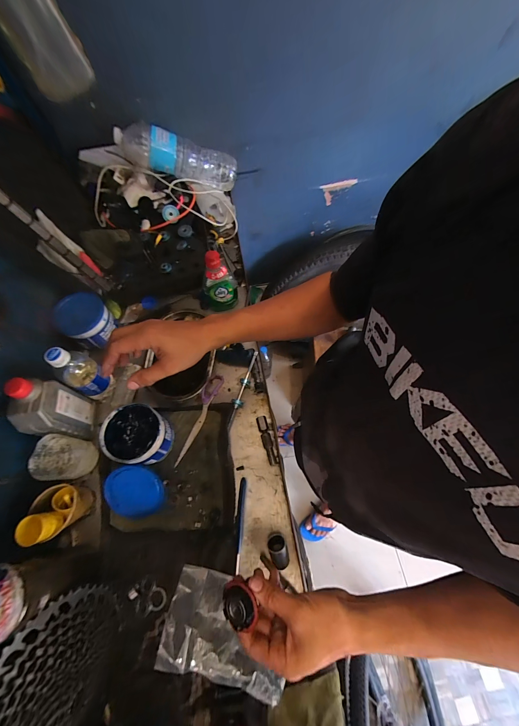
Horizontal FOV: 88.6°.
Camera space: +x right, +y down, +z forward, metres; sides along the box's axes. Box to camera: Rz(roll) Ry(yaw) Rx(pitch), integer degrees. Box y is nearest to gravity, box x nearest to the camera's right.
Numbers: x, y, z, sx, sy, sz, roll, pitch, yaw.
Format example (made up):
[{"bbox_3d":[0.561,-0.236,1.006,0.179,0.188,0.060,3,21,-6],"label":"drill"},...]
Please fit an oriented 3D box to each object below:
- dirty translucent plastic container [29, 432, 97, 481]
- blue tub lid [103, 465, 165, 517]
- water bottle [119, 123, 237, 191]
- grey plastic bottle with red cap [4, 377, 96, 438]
[{"bbox_3d":[-0.342,0.171,0.481,0.071,0.089,0.070,-7,67,-1],"label":"dirty translucent plastic container"},{"bbox_3d":[-0.227,0.230,0.477,0.100,0.005,0.097,-1,99,-4],"label":"blue tub lid"},{"bbox_3d":[-0.214,-0.555,0.726,0.301,0.095,0.073,2,65,-21],"label":"water bottle"},{"bbox_3d":[-0.365,0.083,0.467,0.051,0.159,0.081,-5,67,0],"label":"grey plastic bottle with red cap"}]

